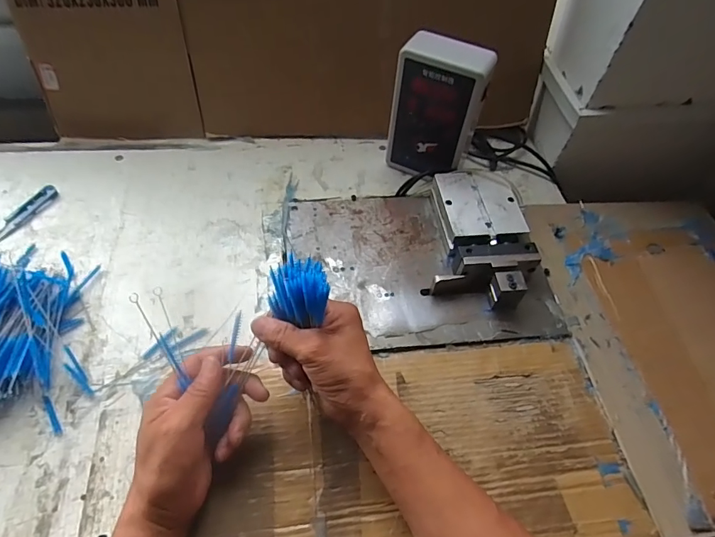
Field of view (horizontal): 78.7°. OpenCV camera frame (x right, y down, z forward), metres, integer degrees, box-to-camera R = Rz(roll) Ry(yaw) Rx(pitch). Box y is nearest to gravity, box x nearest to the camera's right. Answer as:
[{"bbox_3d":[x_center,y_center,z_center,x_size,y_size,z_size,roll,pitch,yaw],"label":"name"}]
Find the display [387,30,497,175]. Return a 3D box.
[{"bbox_3d":[0.104,-0.203,0.586,0.110,0.183,0.057,26,56,15],"label":"display"}]

